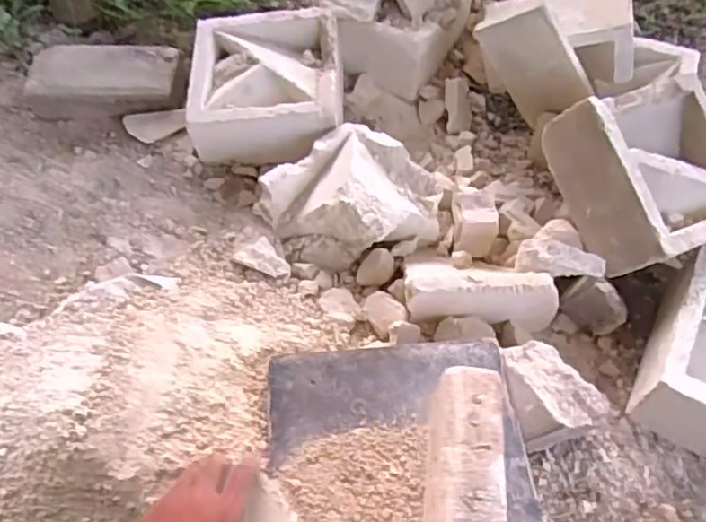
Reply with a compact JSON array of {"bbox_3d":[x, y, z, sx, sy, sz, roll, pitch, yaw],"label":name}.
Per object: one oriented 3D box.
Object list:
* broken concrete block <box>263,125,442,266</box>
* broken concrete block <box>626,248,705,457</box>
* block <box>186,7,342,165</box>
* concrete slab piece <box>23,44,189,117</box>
[{"bbox_3d":[-0.006,-0.081,0.850,0.209,0.085,0.164,-18,59,-12],"label":"broken concrete block"},{"bbox_3d":[0.399,0.096,0.742,0.104,0.089,0.199,25,60,14],"label":"broken concrete block"},{"bbox_3d":[-0.120,-0.241,0.941,0.208,0.116,0.206,3,57,0],"label":"block"},{"bbox_3d":[-0.357,-0.265,0.959,0.223,0.036,0.106,-4,77,-2],"label":"concrete slab piece"}]

